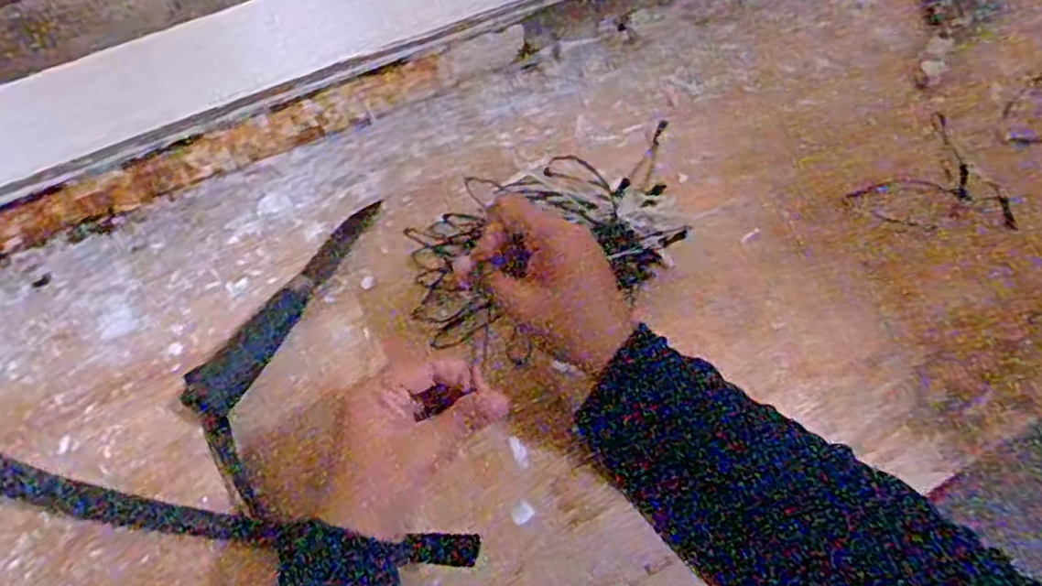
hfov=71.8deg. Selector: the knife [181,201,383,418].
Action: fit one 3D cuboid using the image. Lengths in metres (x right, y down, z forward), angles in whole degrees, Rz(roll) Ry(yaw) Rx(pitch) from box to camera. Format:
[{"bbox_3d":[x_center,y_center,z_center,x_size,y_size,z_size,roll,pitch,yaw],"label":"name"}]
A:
[{"bbox_3d":[-0.163,0.005,0.509,0.038,0.012,0.190,26,61,17],"label":"knife"}]

